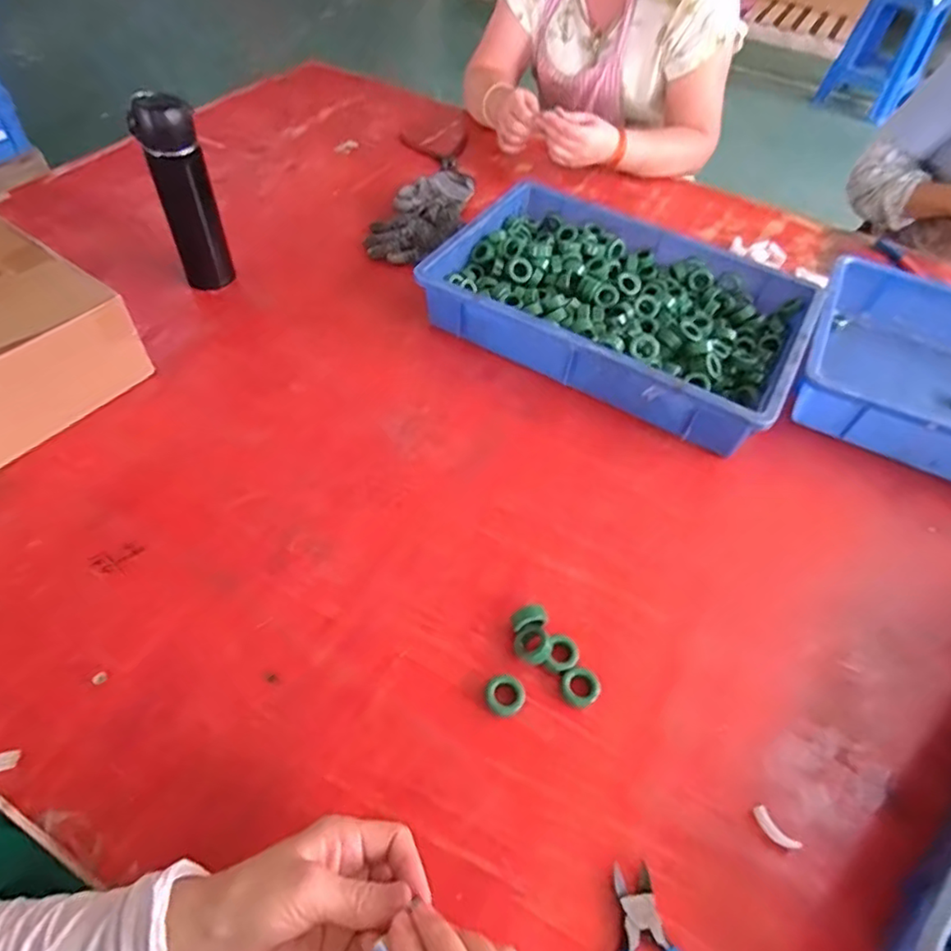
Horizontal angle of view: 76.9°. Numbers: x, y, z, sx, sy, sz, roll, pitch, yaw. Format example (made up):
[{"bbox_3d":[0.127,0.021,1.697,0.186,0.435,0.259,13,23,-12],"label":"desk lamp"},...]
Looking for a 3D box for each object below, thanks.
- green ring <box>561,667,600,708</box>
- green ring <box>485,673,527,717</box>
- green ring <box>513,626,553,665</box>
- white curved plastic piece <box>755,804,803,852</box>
[{"bbox_3d":[0.086,0.174,0.490,0.031,0.009,0.029,2,52,-2],"label":"green ring"},{"bbox_3d":[0.024,0.176,0.480,0.030,0.010,0.031,2,52,-2],"label":"green ring"},{"bbox_3d":[0.049,0.142,0.503,0.031,0.009,0.029,29,79,37],"label":"green ring"},{"bbox_3d":[0.221,0.260,0.439,0.014,0.011,0.037,-32,61,-25],"label":"white curved plastic piece"}]

